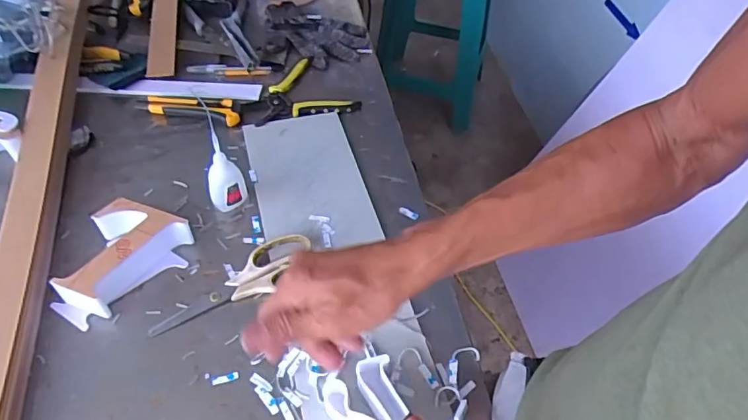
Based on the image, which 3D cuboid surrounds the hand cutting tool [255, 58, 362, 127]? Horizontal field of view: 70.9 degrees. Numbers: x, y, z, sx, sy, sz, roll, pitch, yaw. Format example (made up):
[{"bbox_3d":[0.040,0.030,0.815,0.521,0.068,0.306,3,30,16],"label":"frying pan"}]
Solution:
[{"bbox_3d":[-0.110,-0.189,0.803,0.154,0.012,0.124,-12,53,-14],"label":"hand cutting tool"}]

